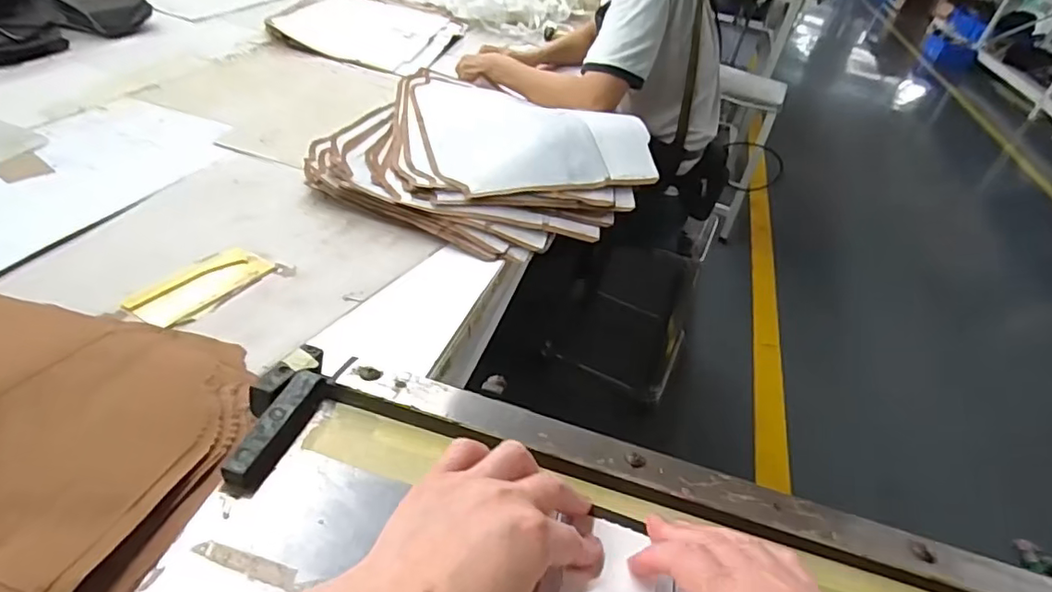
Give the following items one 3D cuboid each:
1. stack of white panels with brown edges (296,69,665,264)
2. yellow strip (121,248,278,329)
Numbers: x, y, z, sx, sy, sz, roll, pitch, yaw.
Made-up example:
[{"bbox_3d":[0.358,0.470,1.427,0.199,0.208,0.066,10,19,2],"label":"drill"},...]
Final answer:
[{"bbox_3d":[-0.055,-0.219,0.861,0.464,0.087,0.389,24,39,15],"label":"stack of white panels with brown edges"},{"bbox_3d":[-0.343,-0.012,0.622,0.073,0.009,0.133,26,40,16],"label":"yellow strip"}]

